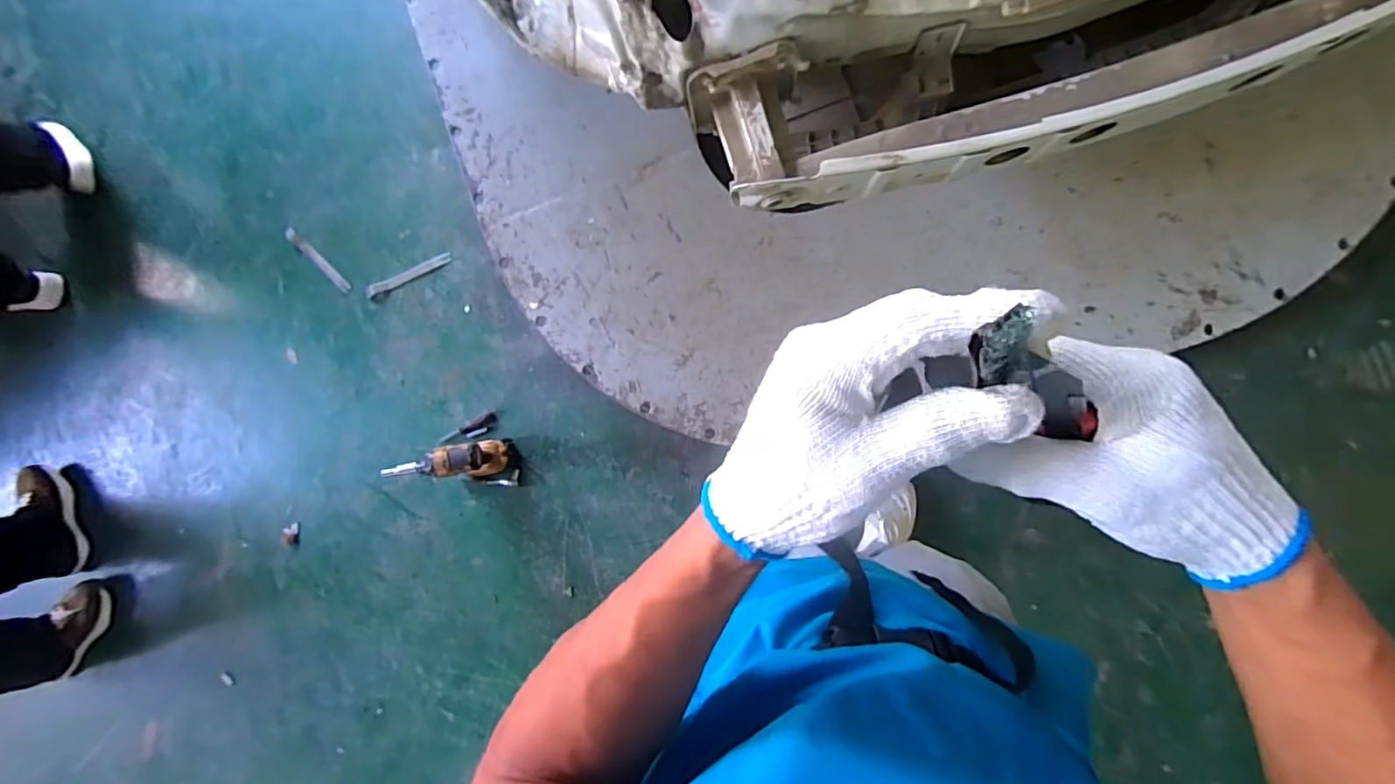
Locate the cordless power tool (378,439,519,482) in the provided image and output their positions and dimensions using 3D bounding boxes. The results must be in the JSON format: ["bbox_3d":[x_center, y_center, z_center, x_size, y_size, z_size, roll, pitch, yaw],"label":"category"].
[{"bbox_3d":[-0.536,0.173,1.327,0.199,0.254,0.110,-11,85,5],"label":"cordless power tool"}]

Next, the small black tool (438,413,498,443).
[{"bbox_3d":[-0.556,0.098,1.460,0.154,0.030,0.038,-25,85,4],"label":"small black tool"}]

